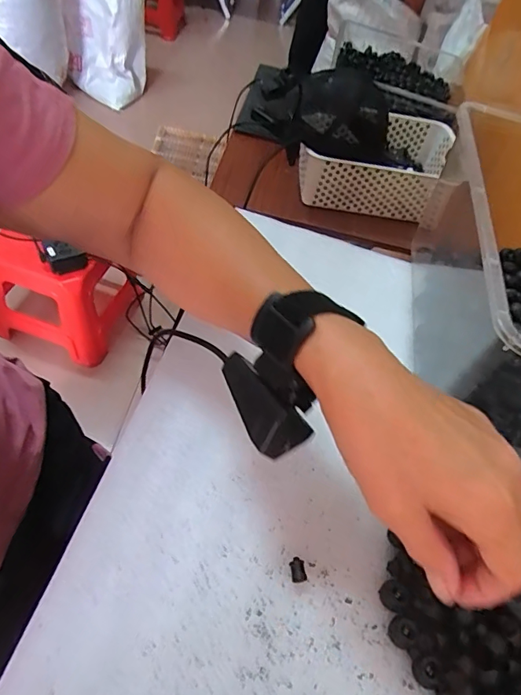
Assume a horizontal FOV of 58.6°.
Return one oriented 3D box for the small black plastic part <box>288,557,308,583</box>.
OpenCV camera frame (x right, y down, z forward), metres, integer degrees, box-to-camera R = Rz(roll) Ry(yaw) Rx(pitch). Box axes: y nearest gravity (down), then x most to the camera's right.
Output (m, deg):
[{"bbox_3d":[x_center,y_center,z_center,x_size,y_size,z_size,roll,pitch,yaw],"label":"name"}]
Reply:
[{"bbox_3d":[0.024,0.143,0.300,0.009,0.008,0.014,-5,55,-14],"label":"small black plastic part"}]

